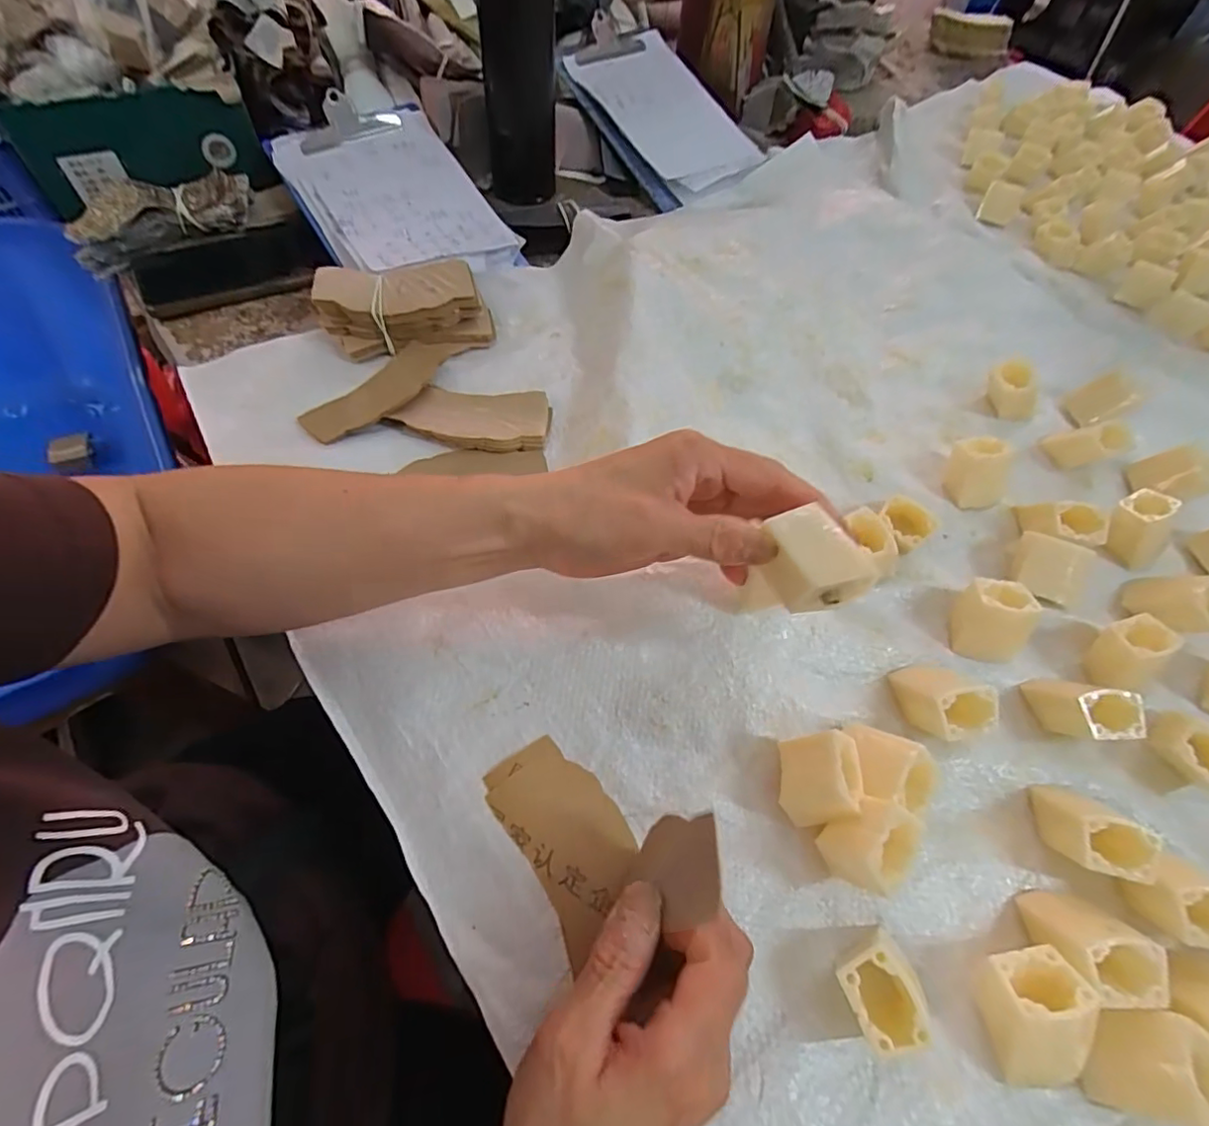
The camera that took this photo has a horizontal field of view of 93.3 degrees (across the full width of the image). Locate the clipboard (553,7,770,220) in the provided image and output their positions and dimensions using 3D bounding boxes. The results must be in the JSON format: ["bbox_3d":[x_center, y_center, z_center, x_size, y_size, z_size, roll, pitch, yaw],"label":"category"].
[{"bbox_3d":[0.060,-0.500,0.625,0.171,0.023,0.242,-24,77,-20],"label":"clipboard"}]

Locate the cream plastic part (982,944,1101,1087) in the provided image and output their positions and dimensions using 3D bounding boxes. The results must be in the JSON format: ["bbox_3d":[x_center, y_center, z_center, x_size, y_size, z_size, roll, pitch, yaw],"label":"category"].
[{"bbox_3d":[0.181,0.191,0.240,0.039,0.033,0.046,-5,60,-7],"label":"cream plastic part"}]

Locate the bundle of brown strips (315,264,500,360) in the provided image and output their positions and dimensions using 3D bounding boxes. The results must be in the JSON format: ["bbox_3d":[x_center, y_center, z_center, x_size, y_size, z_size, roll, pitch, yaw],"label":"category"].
[{"bbox_3d":[-0.152,-0.194,0.437,0.123,0.039,0.054,-7,60,-8],"label":"bundle of brown strips"}]

